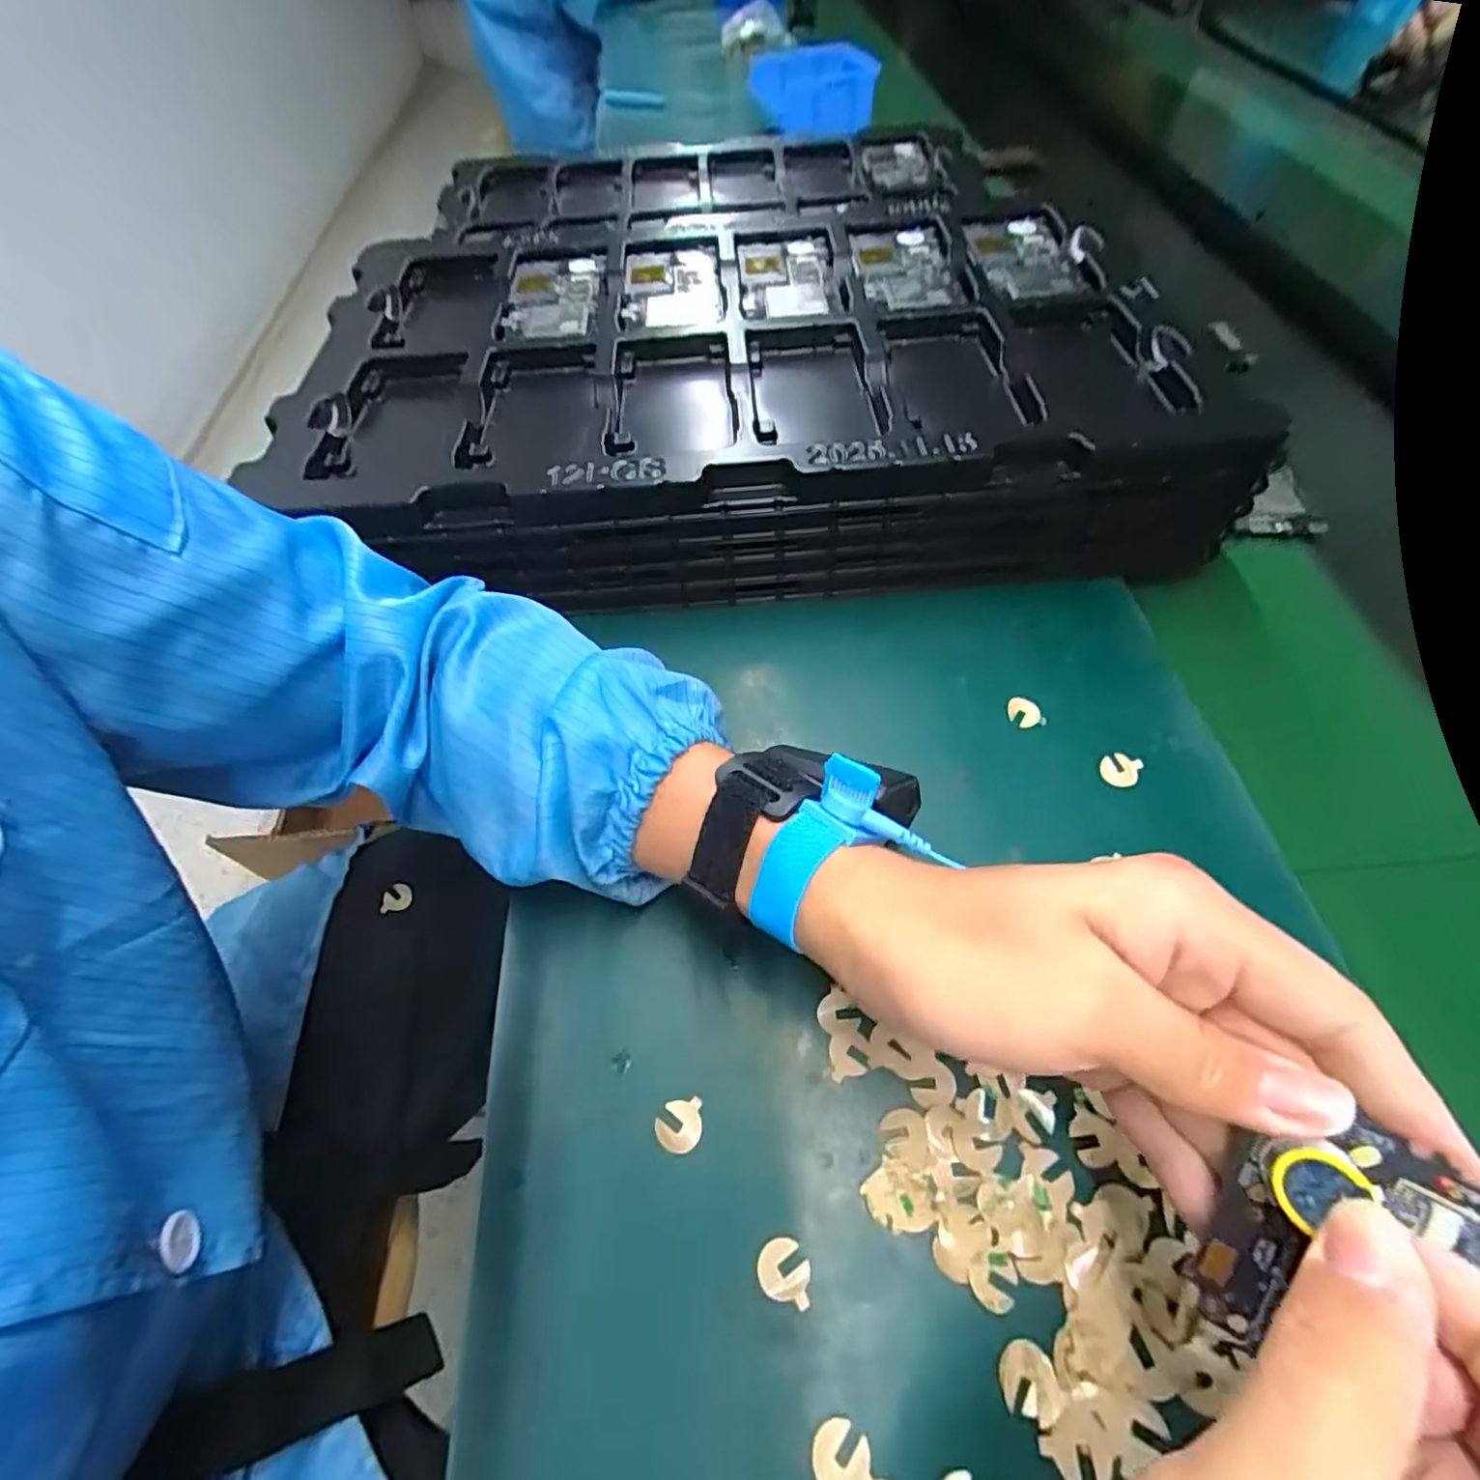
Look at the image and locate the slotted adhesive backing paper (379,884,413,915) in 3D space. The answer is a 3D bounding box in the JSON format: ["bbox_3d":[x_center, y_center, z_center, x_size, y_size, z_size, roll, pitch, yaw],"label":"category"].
[{"bbox_3d":[-0.227,0.104,0.425,0.020,0.004,0.017,-12,84,-24],"label":"slotted adhesive backing paper"}]

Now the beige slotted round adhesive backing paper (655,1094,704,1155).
[{"bbox_3d":[-0.024,0.149,0.248,0.018,0.004,0.017,-6,58,-3],"label":"beige slotted round adhesive backing paper"}]

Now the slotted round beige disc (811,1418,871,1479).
[{"bbox_3d":[0.031,0.221,0.198,0.017,0.004,0.017,0,58,1],"label":"slotted round beige disc"}]

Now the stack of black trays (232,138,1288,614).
[{"bbox_3d":[0.001,-0.239,0.445,0.541,0.091,0.322,-2,58,0],"label":"stack of black trays"}]

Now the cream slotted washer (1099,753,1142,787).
[{"bbox_3d":[0.191,0.016,0.323,0.020,0.004,0.018,18,66,5],"label":"cream slotted washer"}]

